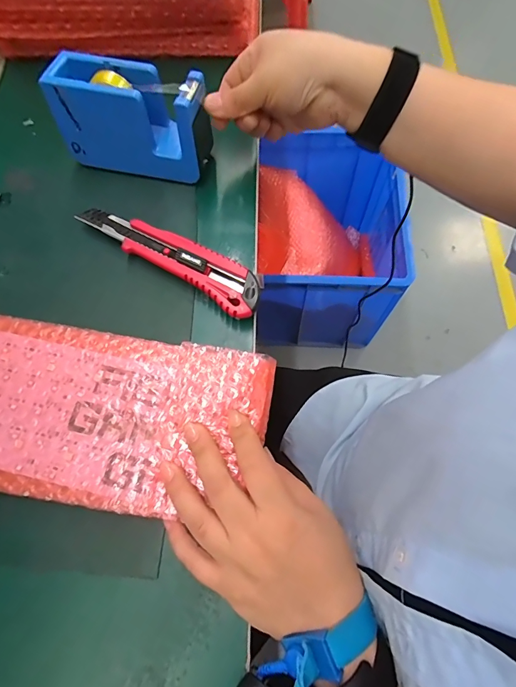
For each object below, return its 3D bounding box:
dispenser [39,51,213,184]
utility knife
[{"bbox_3d":[-0.107,-0.196,0.340,0.129,0.075,0.049,12,70,7],"label":"dispenser"},{"bbox_3d":[-0.074,-0.076,0.332,0.177,0.020,0.038,32,73,13],"label":"utility knife"}]

